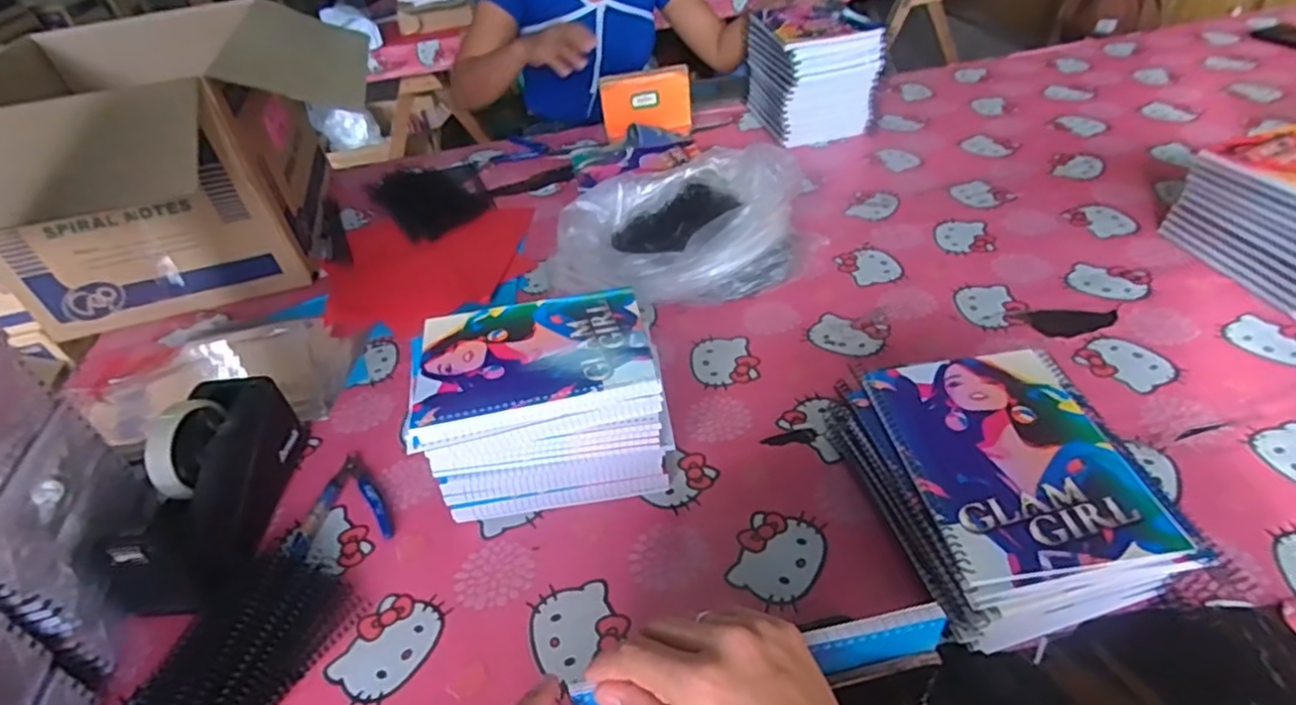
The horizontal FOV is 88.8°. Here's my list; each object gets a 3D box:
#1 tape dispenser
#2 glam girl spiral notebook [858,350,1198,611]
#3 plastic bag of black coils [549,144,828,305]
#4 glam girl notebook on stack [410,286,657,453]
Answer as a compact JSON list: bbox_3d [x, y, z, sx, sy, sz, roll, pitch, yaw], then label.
[{"bbox_3d":[-0.398,0.115,0.591,0.100,0.105,0.205,-7,40,-1],"label":"tape dispenser"},{"bbox_3d":[0.265,0.075,0.491,0.148,0.019,0.196,-8,40,-2],"label":"glam girl spiral notebook"},{"bbox_3d":[0.048,-0.169,0.849,0.288,0.121,0.264,19,46,26],"label":"plastic bag of black coils"},{"bbox_3d":[-0.101,0.001,0.575,0.200,0.019,0.152,-11,41,-5],"label":"glam girl notebook on stack"}]

